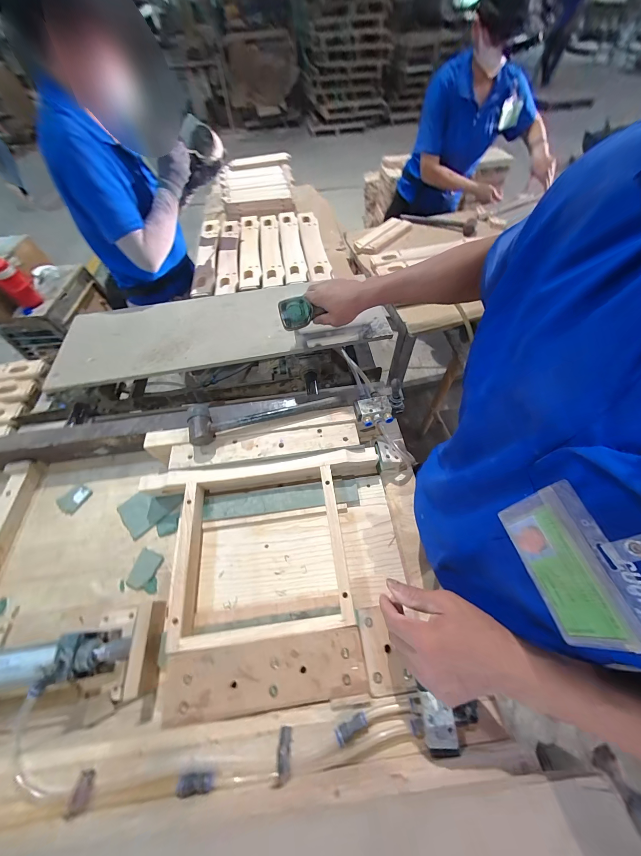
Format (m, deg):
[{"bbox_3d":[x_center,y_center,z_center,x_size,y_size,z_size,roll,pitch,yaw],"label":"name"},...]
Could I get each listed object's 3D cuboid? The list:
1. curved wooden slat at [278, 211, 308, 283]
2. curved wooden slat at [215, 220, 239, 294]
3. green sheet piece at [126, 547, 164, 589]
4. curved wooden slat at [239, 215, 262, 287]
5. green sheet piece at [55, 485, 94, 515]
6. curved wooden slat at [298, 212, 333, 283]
[{"bbox_3d":[-0.102,-0.652,1.008,0.075,0.060,0.490,-8,58,-2],"label":"curved wooden slat"},{"bbox_3d":[-0.326,-0.620,1.004,0.073,0.035,0.464,-8,58,-2],"label":"curved wooden slat"},{"bbox_3d":[-0.343,0.275,0.549,0.050,0.004,0.064,12,59,10],"label":"green sheet piece"},{"bbox_3d":[-0.252,-0.637,1.006,0.073,0.030,0.493,-8,58,-2],"label":"curved wooden slat"},{"bbox_3d":[-0.557,0.158,0.636,0.058,0.009,0.061,24,62,17],"label":"green sheet piece"},{"bbox_3d":[-0.021,-0.644,1.006,0.079,0.064,0.435,-8,58,-2],"label":"curved wooden slat"}]

